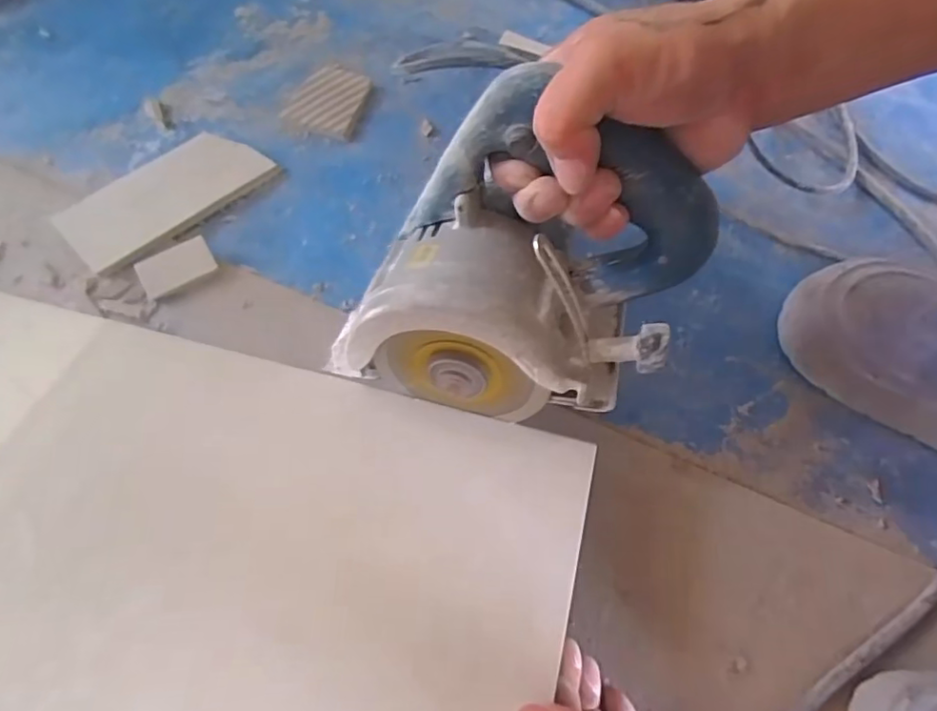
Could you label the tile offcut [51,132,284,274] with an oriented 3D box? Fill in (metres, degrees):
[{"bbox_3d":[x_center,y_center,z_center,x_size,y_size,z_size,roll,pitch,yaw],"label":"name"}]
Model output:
[{"bbox_3d":[-0.242,-0.130,0.474,0.158,0.011,0.077,-40,73,-16],"label":"tile offcut"}]

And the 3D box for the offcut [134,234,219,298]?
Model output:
[{"bbox_3d":[-0.218,-0.065,0.441,0.053,0.013,0.033,-27,70,-12],"label":"offcut"}]

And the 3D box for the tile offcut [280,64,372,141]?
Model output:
[{"bbox_3d":[-0.122,-0.229,0.524,0.065,0.007,0.071,21,68,8],"label":"tile offcut"}]

